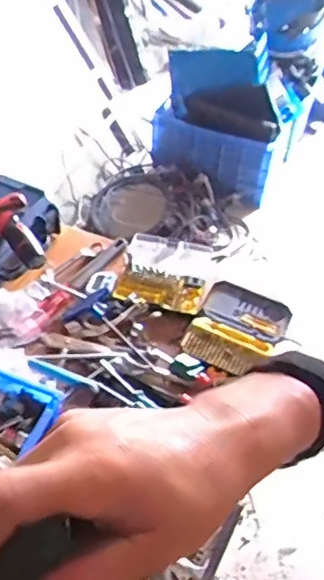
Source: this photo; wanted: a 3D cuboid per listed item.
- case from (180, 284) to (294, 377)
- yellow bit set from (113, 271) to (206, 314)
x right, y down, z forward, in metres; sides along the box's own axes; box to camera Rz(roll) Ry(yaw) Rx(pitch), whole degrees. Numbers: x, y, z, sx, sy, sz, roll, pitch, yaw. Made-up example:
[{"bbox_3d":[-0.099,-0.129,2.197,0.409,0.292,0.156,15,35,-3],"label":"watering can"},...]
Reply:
[{"bbox_3d":[0.167,0.087,1.270,0.186,0.042,0.245,22,49,16],"label":"case"},{"bbox_3d":[-0.006,-0.001,1.283,0.190,0.029,0.105,11,47,7],"label":"yellow bit set"}]

